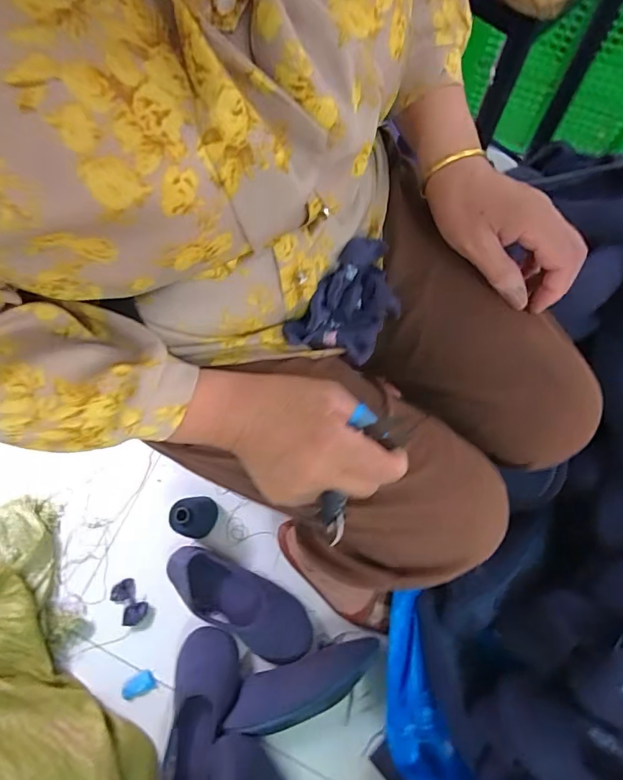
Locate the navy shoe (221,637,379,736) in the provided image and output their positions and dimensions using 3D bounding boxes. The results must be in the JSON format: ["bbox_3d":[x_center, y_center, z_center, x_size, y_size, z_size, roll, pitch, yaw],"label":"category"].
[{"bbox_3d":[-0.009,0.455,0.693,0.239,0.067,0.077,-19,74,-4],"label":"navy shoe"}]

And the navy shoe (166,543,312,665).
[{"bbox_3d":[-0.113,0.325,0.706,0.244,0.066,0.094,25,76,9],"label":"navy shoe"}]

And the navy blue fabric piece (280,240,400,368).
[{"bbox_3d":[0.035,-0.070,0.372,0.070,0.038,0.112,33,77,11],"label":"navy blue fabric piece"}]

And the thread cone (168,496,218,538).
[{"bbox_3d":[-0.185,0.209,0.740,0.057,0.114,0.063,-1,73,2],"label":"thread cone"}]

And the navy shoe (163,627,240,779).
[{"bbox_3d":[-0.162,0.485,0.674,0.096,0.066,0.231,0,73,2],"label":"navy shoe"}]

